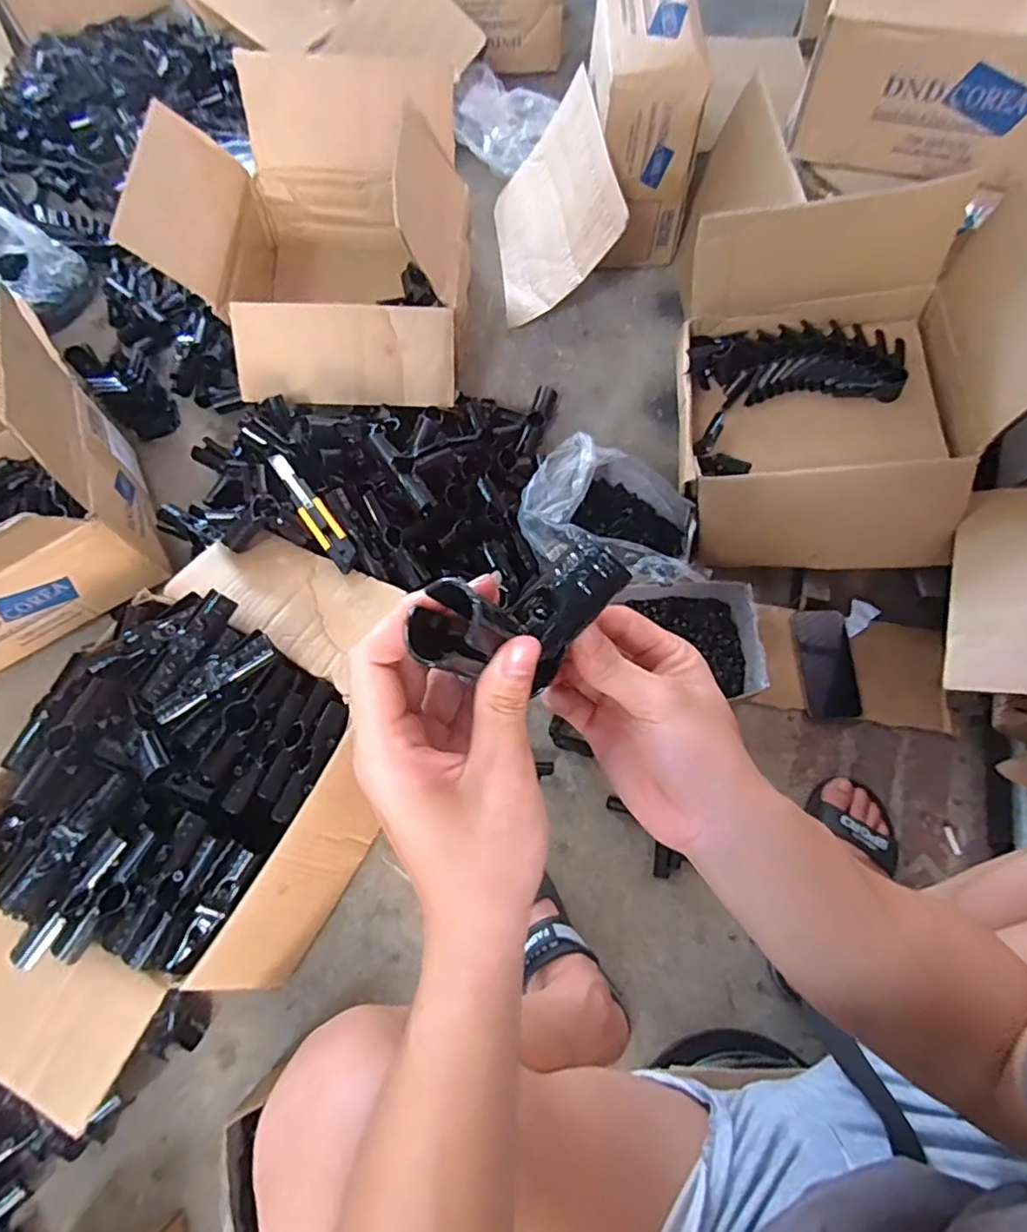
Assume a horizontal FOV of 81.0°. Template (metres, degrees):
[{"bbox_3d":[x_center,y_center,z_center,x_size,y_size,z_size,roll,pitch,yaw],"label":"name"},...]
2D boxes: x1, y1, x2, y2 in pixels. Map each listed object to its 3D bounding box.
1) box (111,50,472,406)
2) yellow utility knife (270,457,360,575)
[{"bbox_3d":[-0.278,-0.534,0.908,0.400,0.278,0.452,0,70,0],"label":"box"},{"bbox_3d":[-0.251,-0.133,0.751,0.032,0.016,0.193,-35,74,-12],"label":"yellow utility knife"}]

